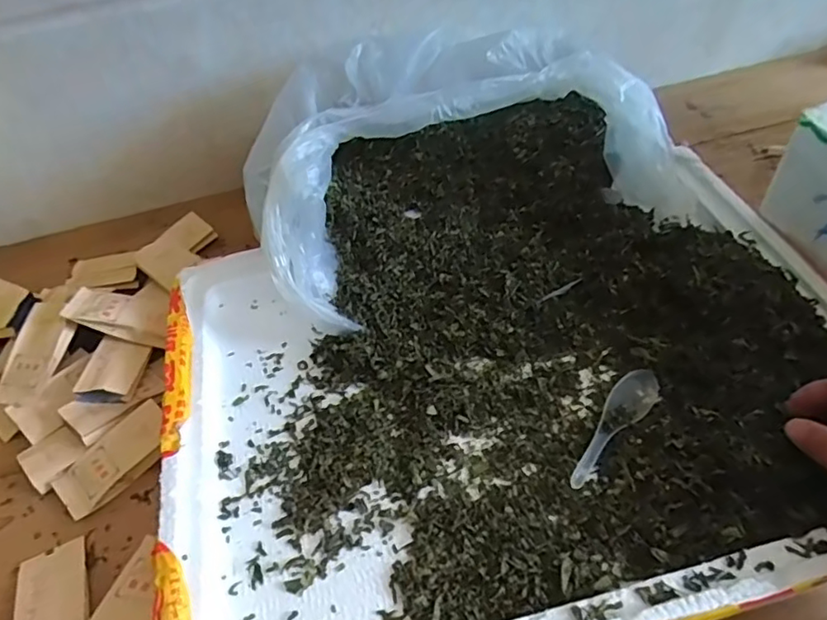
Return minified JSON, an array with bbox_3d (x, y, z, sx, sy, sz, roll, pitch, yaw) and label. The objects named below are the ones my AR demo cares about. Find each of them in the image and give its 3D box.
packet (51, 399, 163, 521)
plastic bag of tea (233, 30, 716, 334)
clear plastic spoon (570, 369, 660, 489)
[{"bbox_3d":[-0.269,0.136,0.524,0.052,0.012,0.106,33,62,28],"label":"packet"},{"bbox_3d":[0.048,-0.151,0.591,0.420,0.140,0.268,-20,52,-9],"label":"plastic bag of tea"},{"bbox_3d":[0.163,0.092,0.466,0.032,0.019,0.123,32,61,27],"label":"clear plastic spoon"}]

